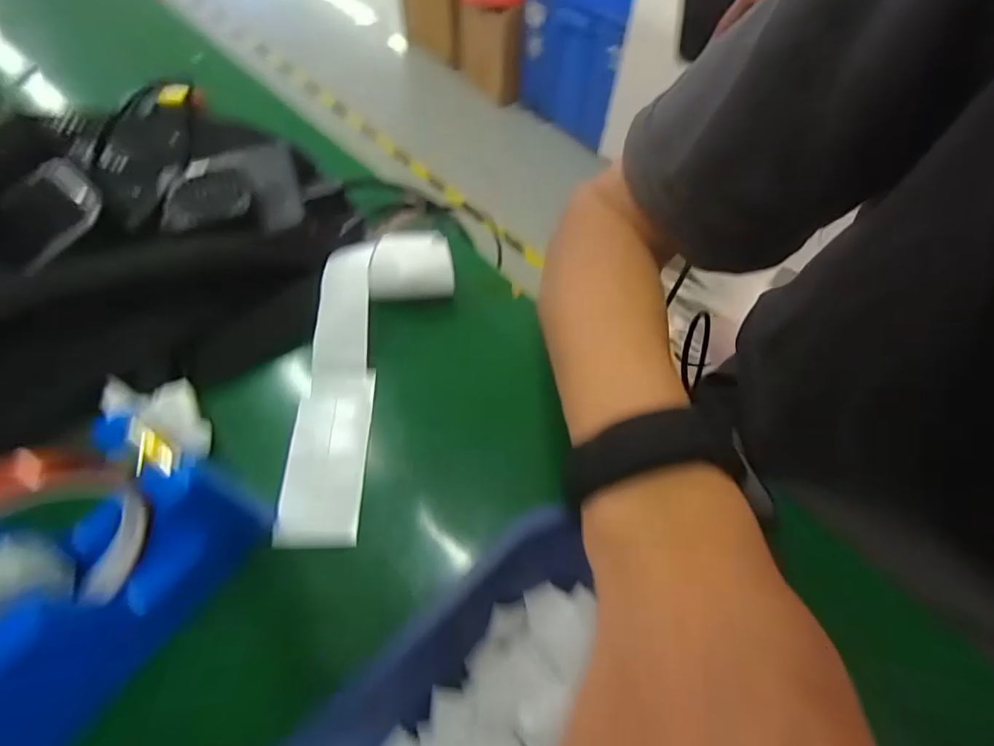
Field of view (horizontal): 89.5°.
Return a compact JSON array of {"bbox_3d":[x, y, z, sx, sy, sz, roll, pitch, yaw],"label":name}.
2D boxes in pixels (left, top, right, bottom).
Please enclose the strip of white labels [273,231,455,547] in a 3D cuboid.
[{"bbox_3d":[-0.076,0.000,0.276,0.067,0.019,0.180,11,72,3],"label":"strip of white labels"}]

